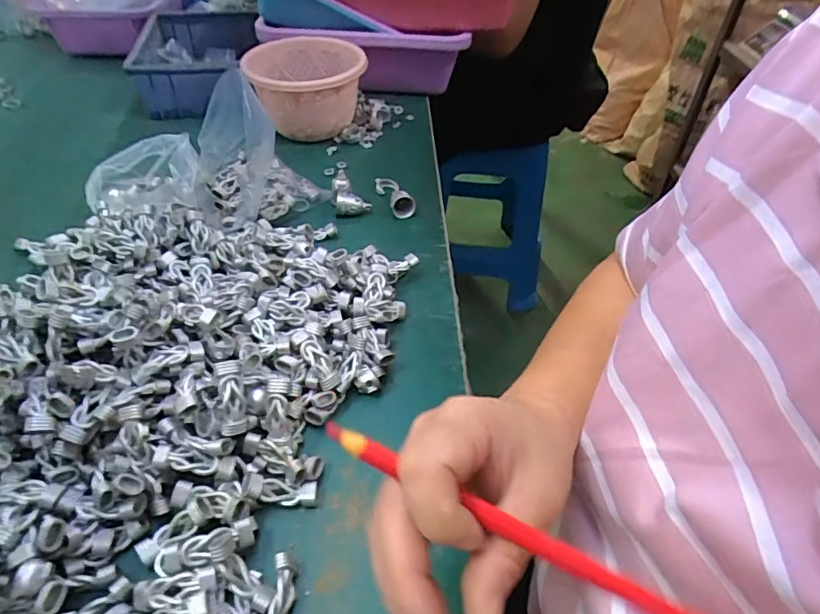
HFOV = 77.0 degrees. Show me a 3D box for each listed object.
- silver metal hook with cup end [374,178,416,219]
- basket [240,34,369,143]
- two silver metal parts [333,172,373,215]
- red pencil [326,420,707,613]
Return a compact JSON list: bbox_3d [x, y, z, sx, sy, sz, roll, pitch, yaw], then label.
[{"bbox_3d":[-0.017,-0.121,0.551,0.023,0.022,0.065,-15,46,-17],"label":"silver metal hook with cup end"},{"bbox_3d":[-0.121,-0.261,0.624,0.132,0.088,0.137,1,44,-1],"label":"basket"},{"bbox_3d":[-0.060,-0.119,0.535,0.036,0.028,0.037,-7,45,-10],"label":"two silver metal parts"},{"bbox_3d":[0.044,0.088,0.200,0.172,0.008,0.010,27,47,4],"label":"red pencil"}]

